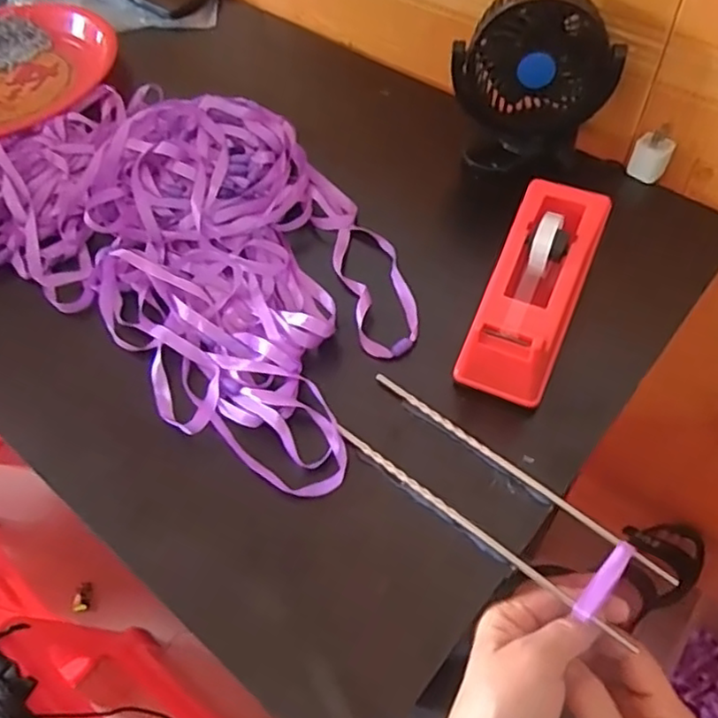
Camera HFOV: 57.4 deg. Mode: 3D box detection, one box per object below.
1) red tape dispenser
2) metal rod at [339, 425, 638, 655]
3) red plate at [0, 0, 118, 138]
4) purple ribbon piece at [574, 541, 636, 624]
[{"bbox_3d":[0.122,-0.046,0.460,0.060,0.079,0.155,20,61,17],"label":"red tape dispenser"},{"bbox_3d":[0.069,0.104,0.406,0.210,0.009,0.007,34,66,21],"label":"metal rod"},{"bbox_3d":[-0.369,-0.303,0.688,0.210,0.043,0.213,-4,62,8],"label":"red plate"},{"bbox_3d":[0.143,0.126,0.378,0.012,0.005,0.051,37,70,22],"label":"purple ribbon piece"}]

